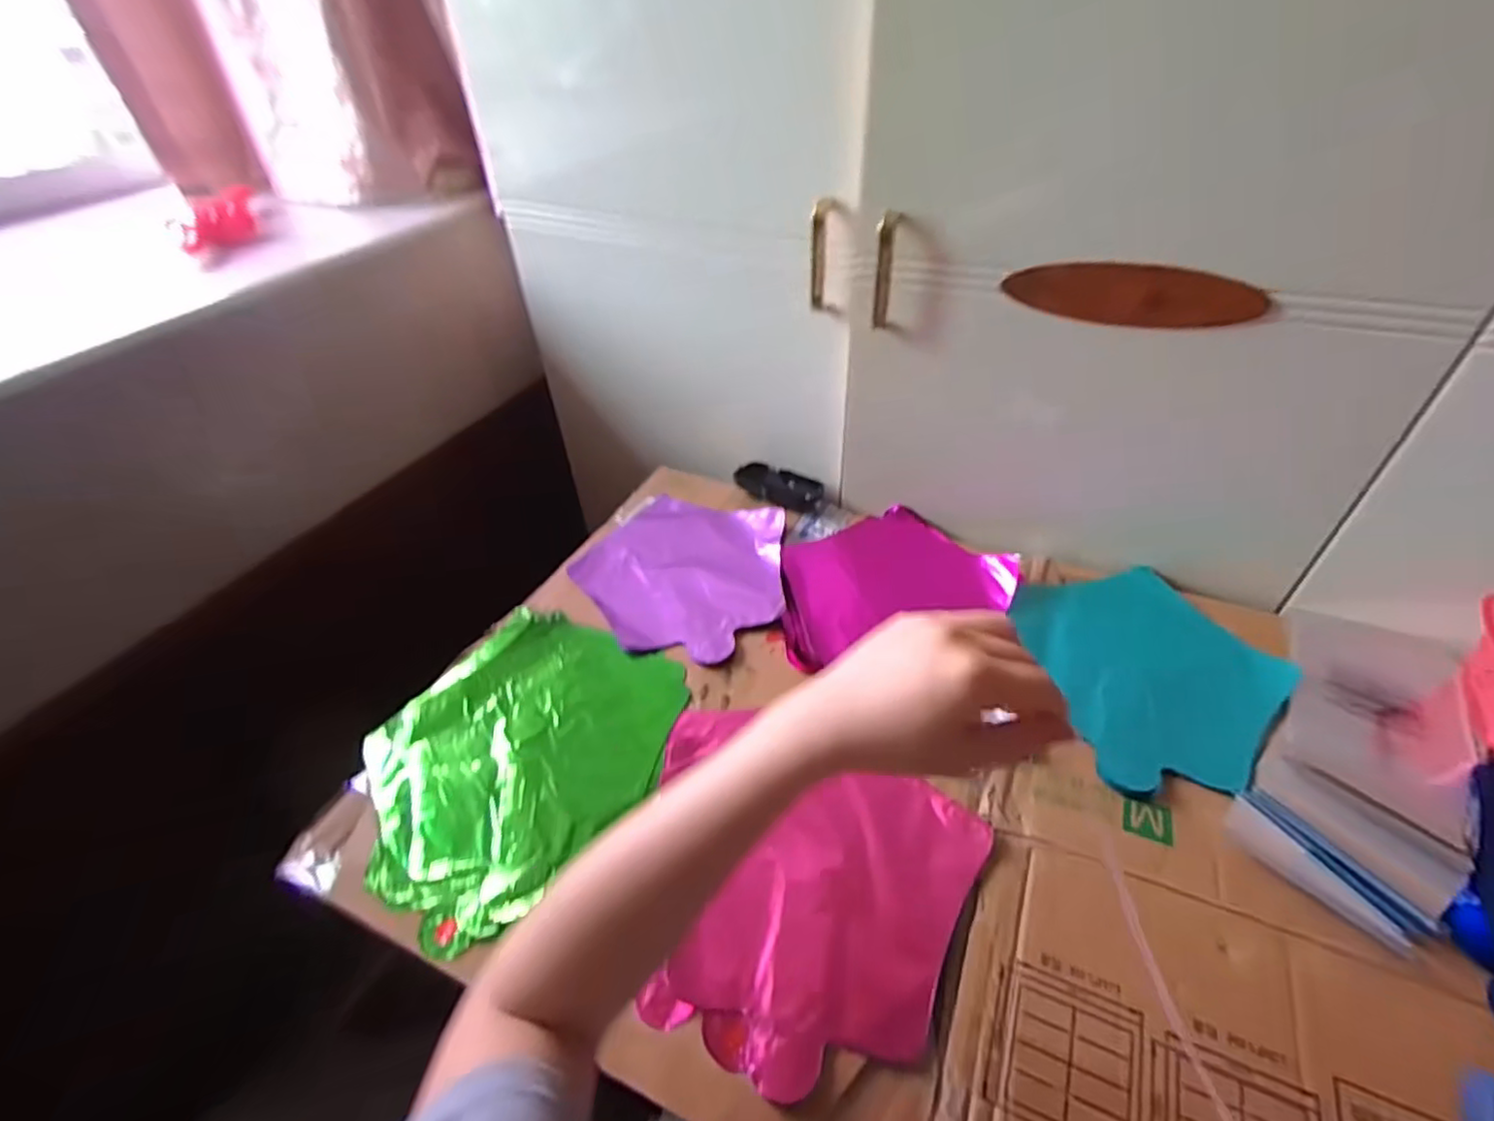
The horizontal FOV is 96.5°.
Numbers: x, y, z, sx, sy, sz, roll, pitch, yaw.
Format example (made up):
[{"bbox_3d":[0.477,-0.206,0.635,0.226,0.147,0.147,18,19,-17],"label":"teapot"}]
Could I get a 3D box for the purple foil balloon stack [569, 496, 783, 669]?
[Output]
[{"bbox_3d":[-0.070,0.007,0.702,0.218,0.011,0.222,8,43,11],"label":"purple foil balloon stack"}]

